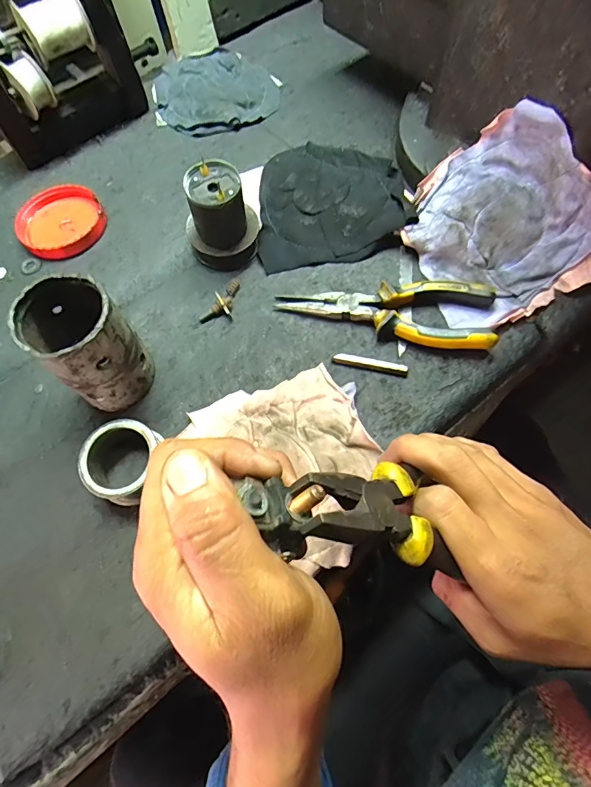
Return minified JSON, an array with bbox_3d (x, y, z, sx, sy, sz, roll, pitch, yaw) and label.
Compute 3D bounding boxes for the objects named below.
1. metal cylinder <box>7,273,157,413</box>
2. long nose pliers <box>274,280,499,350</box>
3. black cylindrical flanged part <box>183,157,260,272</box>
[{"bbox_3d":[-0.162,-0.037,0.343,0.064,0.108,0.072,-40,70,-13],"label":"metal cylinder"},{"bbox_3d":[0.076,-0.071,0.385,0.189,0.033,0.061,4,66,5],"label":"long nose pliers"},{"bbox_3d":[-0.074,-0.171,0.411,0.061,0.077,0.058,-1,66,3],"label":"black cylindrical flanged part"}]

